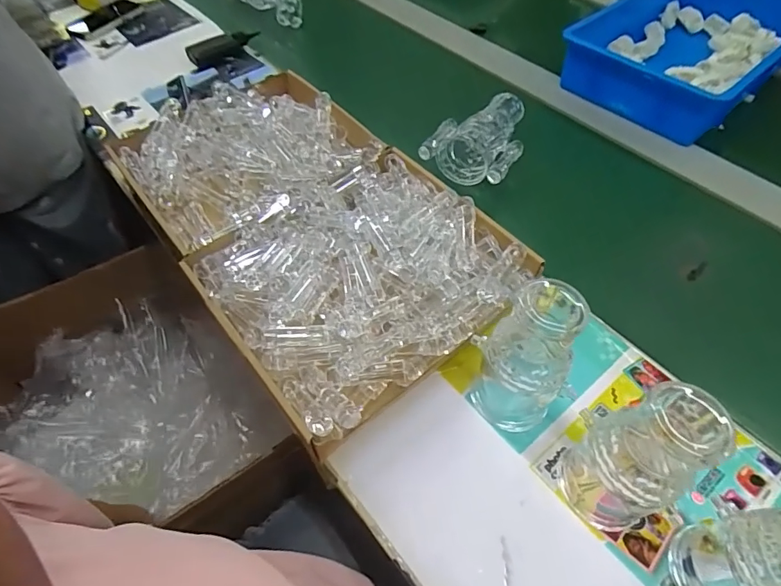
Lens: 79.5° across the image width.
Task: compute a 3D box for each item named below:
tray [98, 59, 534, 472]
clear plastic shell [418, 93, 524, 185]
[{"bbox_3d":[-0.116,-0.104,0.598,0.315,0.075,0.550,-35,60,-21],"label":"tray"},{"bbox_3d":[0.138,-0.238,0.700,0.121,0.061,0.178,22,58,16],"label":"clear plastic shell"}]

